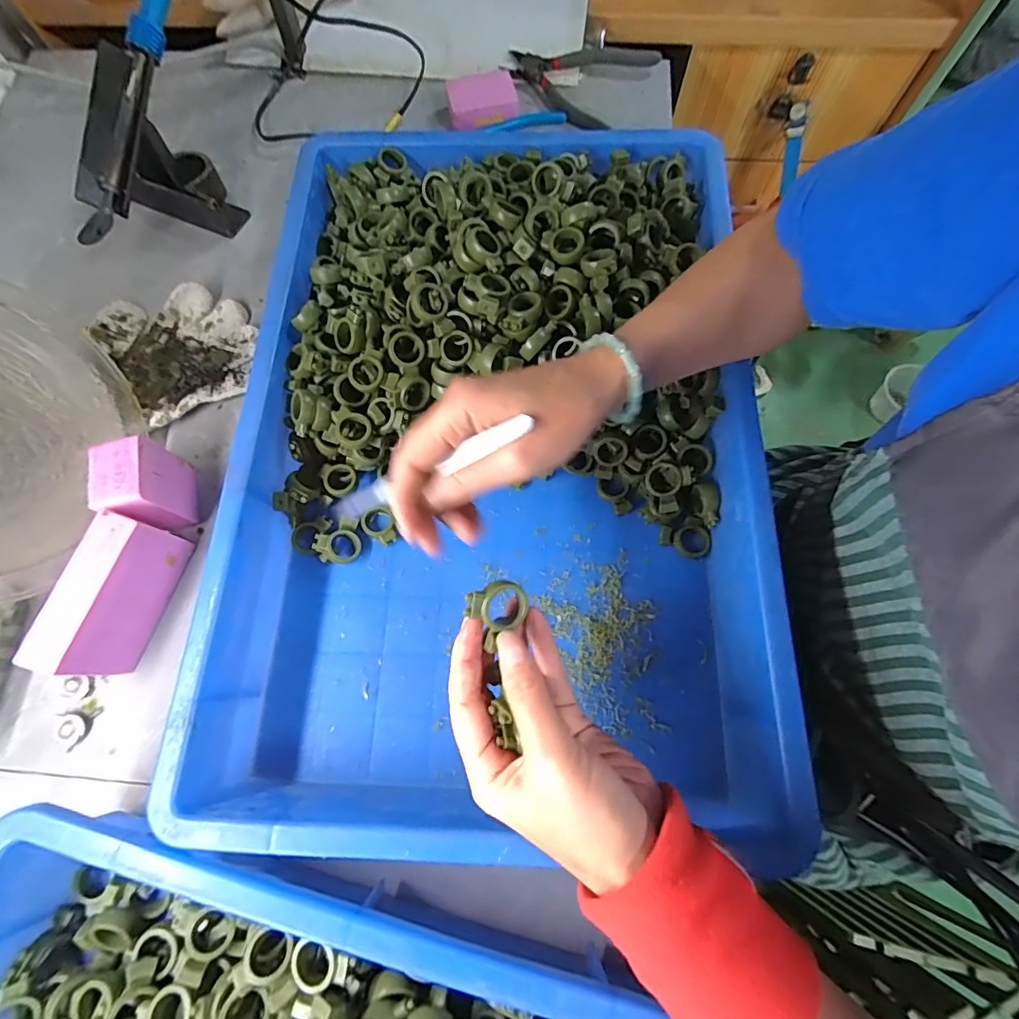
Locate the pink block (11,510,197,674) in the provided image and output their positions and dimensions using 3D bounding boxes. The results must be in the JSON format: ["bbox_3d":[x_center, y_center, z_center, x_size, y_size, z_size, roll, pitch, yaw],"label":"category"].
[{"bbox_3d":[-0.293,0.063,0.363,0.038,0.069,0.106,16,72,6],"label":"pink block"}]

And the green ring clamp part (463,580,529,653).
[{"bbox_3d":[-0.006,0.056,0.267,0.032,0.015,0.035,-1,93,-18],"label":"green ring clamp part"}]

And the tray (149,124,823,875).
[{"bbox_3d":[-0.011,-0.063,0.381,0.367,0.095,0.549,1,71,1],"label":"tray"}]

